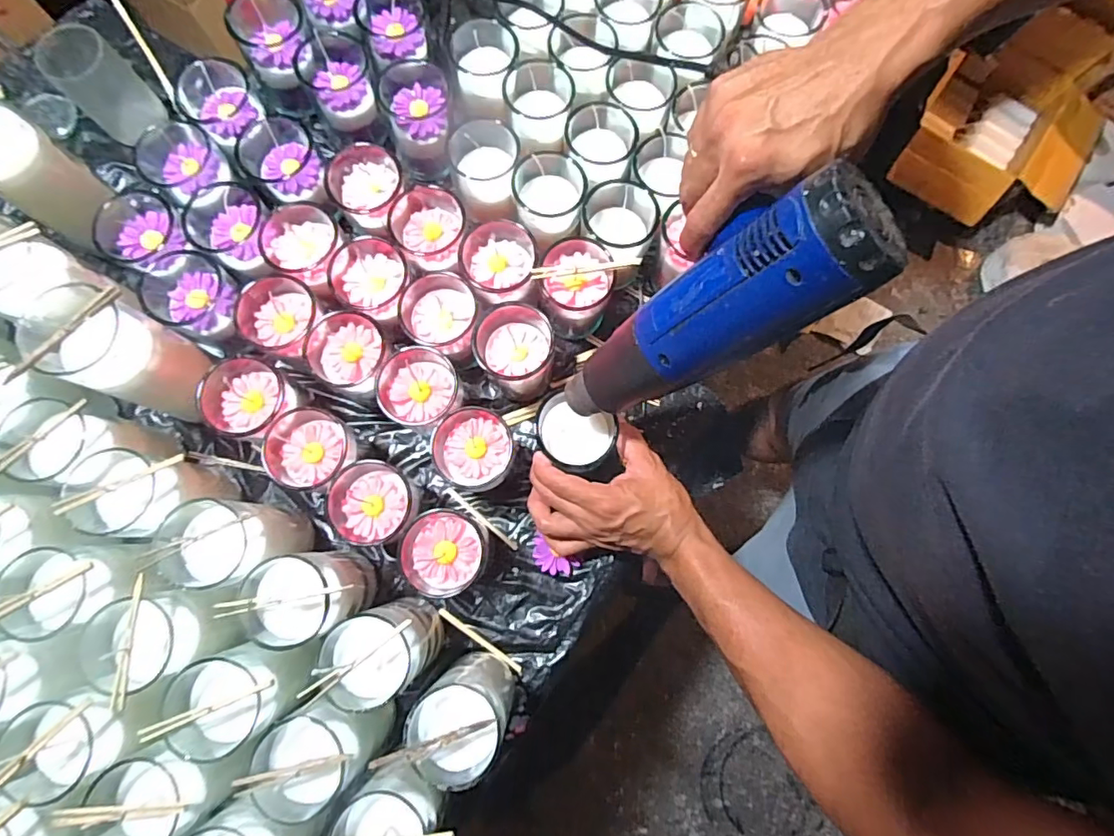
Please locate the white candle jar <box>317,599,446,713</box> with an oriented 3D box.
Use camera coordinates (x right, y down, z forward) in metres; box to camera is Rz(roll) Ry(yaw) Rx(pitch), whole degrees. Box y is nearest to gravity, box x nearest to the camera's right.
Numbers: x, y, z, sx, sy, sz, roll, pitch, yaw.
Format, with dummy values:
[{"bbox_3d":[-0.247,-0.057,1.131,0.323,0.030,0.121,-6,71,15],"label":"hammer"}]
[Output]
[{"bbox_3d":[-0.138,0.186,0.440,0.066,0.118,0.063,0,77,-1],"label":"white candle jar"}]

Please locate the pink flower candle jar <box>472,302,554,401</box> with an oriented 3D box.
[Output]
[{"bbox_3d":[-0.041,-0.063,0.530,0.070,0.085,0.082,5,77,0],"label":"pink flower candle jar"}]

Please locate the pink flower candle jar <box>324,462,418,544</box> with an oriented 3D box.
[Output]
[{"bbox_3d":[-0.166,0.080,0.508,0.075,0.074,0.072,0,77,-1],"label":"pink flower candle jar"}]

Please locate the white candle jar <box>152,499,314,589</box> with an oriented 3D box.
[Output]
[{"bbox_3d":[-0.261,0.106,0.460,0.072,0.106,0.066,2,77,-1],"label":"white candle jar"}]

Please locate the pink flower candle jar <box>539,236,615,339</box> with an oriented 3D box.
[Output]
[{"bbox_3d":[0.018,-0.127,0.538,0.068,0.097,0.067,0,77,-1],"label":"pink flower candle jar"}]

